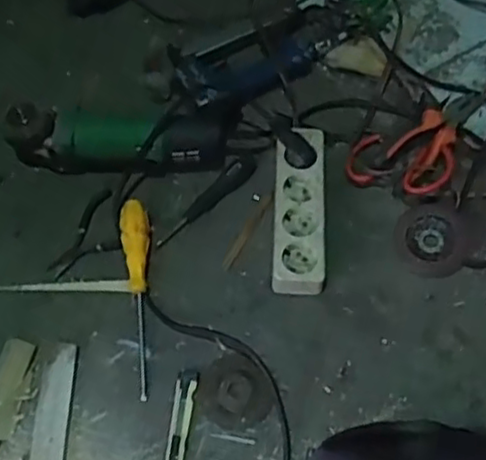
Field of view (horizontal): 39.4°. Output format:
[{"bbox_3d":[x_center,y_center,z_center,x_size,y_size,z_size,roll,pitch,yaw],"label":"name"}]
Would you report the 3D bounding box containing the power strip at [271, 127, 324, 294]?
[{"bbox_3d":[0.065,-0.023,0.779,0.058,0.039,0.200,2,61,2],"label":"power strip"}]

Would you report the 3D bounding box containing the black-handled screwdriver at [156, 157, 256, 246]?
[{"bbox_3d":[-0.039,-0.040,0.792,0.022,0.024,0.159,34,67,18],"label":"black-handled screwdriver"}]

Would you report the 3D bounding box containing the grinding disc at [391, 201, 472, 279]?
[{"bbox_3d":[0.217,0.010,0.780,0.083,0.012,0.092,17,63,10],"label":"grinding disc"}]

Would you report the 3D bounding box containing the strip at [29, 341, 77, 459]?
[{"bbox_3d":[-0.194,0.206,0.677,0.036,0.011,0.188,-1,61,1],"label":"strip"}]

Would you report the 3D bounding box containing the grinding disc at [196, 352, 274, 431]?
[{"bbox_3d":[-0.010,0.167,0.701,0.072,0.007,0.076,0,61,1],"label":"grinding disc"}]

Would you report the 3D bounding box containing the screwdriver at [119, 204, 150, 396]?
[{"bbox_3d":[-0.116,0.073,0.745,0.032,0.028,0.221,-4,75,-1],"label":"screwdriver"}]

